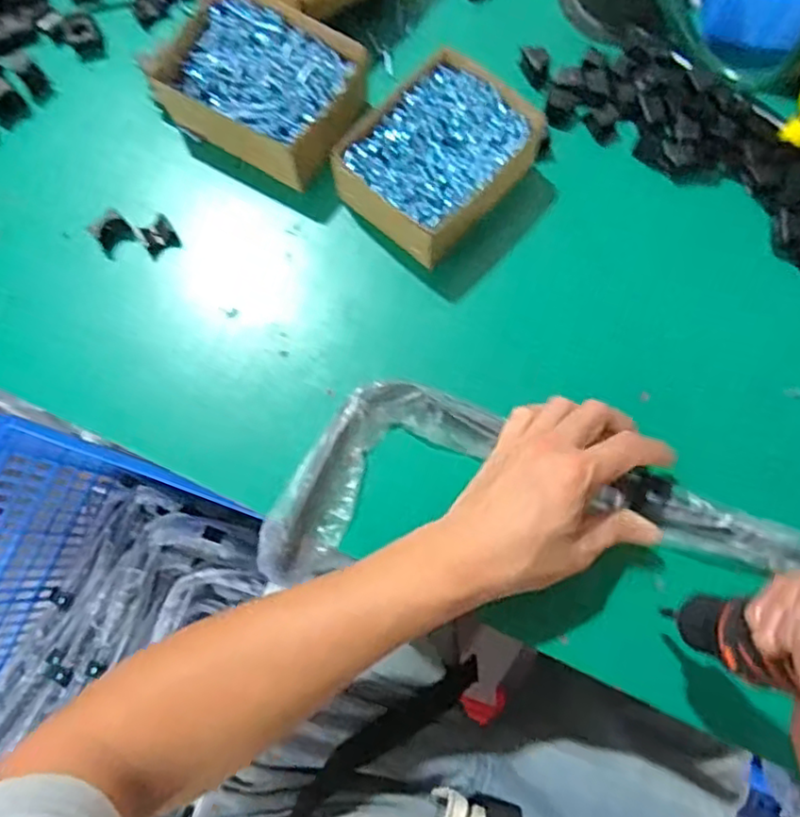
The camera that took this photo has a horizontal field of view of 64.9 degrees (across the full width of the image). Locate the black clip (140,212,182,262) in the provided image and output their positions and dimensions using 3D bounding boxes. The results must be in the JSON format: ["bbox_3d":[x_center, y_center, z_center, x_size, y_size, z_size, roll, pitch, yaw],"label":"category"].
[{"bbox_3d":[-0.183,-0.130,0.480,0.023,0.025,0.027,-29,78,-5],"label":"black clip"}]

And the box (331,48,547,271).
[{"bbox_3d":[0.028,-0.185,0.469,0.102,0.047,0.141,43,81,10],"label":"box"}]

